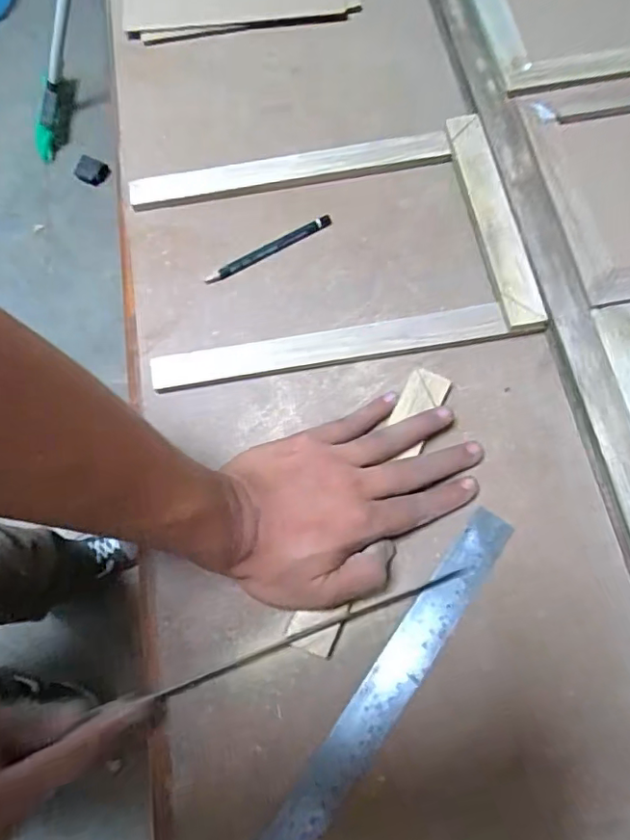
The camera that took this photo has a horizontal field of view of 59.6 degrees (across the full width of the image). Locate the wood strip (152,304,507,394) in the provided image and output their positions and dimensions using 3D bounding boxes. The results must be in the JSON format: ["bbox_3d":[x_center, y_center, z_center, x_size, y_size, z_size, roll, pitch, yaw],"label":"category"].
[{"bbox_3d":[0.009,-0.055,0.410,0.259,0.015,0.025,-9,72,-4],"label":"wood strip"}]

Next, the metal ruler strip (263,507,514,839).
[{"bbox_3d":[0.027,0.192,0.337,0.030,0.005,0.319,35,76,9],"label":"metal ruler strip"}]

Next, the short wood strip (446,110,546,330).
[{"bbox_3d":[0.137,-0.162,0.430,0.027,0.009,0.195,-8,72,-4],"label":"short wood strip"}]

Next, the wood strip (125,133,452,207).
[{"bbox_3d":[-0.021,-0.211,0.461,0.267,0.011,0.024,-9,72,-4],"label":"wood strip"}]

